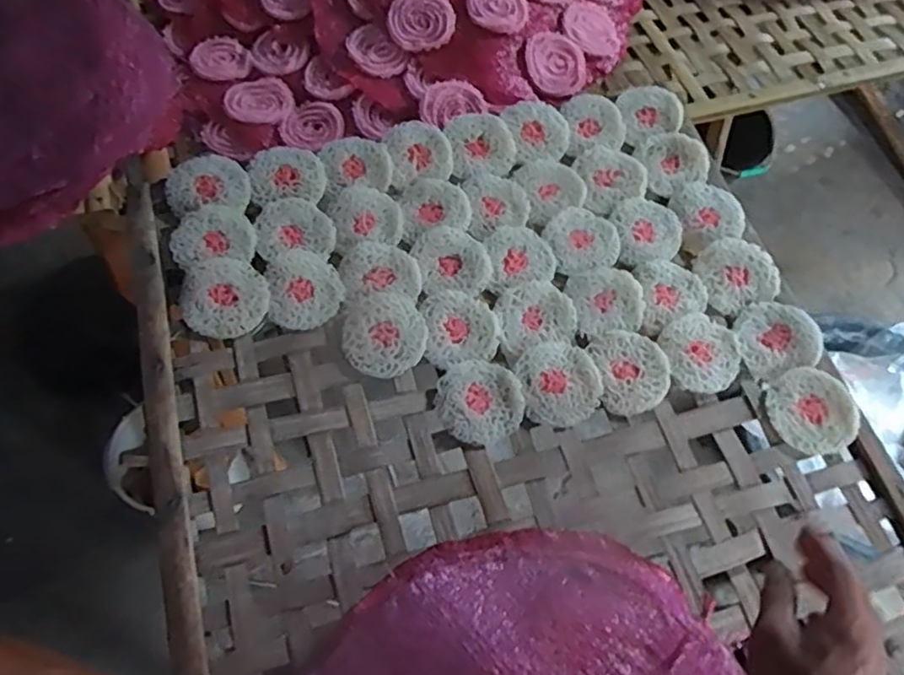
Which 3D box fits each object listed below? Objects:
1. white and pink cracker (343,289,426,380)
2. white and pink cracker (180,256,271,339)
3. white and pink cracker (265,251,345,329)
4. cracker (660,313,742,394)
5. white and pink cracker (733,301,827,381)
[{"bbox_3d":[-0.061,-0.004,0.614,0.074,0.008,0.079,1,63,-3],"label":"white and pink cracker"},{"bbox_3d":[-0.211,-0.037,0.617,0.075,0.010,0.079,1,63,-3],"label":"white and pink cracker"},{"bbox_3d":[-0.138,-0.048,0.628,0.069,0.006,0.079,-6,64,-6],"label":"white and pink cracker"},{"bbox_3d":[0.236,0.013,0.626,0.072,0.006,0.075,1,63,-3],"label":"cracker"},{"bbox_3d":[0.307,-0.002,0.631,0.074,0.011,0.074,-16,65,-11],"label":"white and pink cracker"}]

